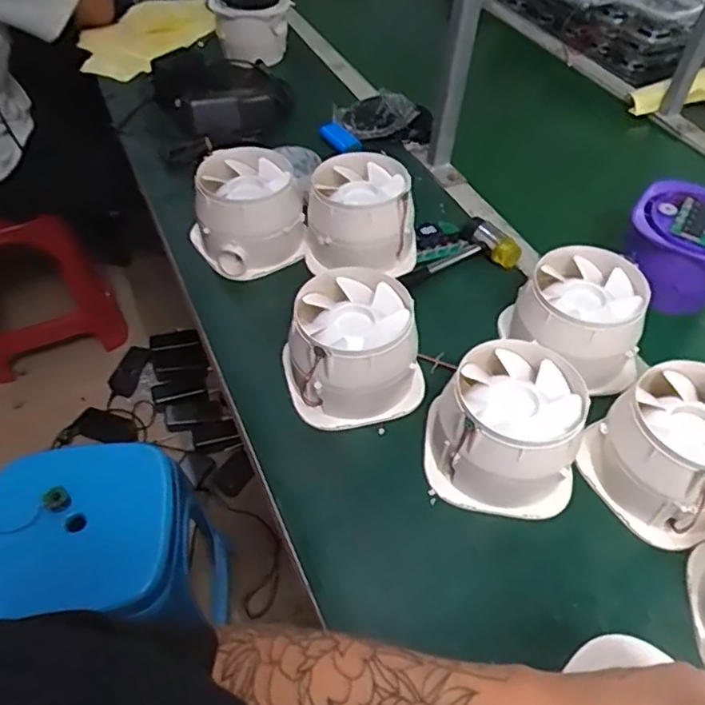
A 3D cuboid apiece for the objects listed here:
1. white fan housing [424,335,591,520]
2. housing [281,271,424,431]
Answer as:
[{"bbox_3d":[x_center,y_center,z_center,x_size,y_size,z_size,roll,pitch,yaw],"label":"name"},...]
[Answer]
[{"bbox_3d":[0.139,0.065,0.572,0.131,0.093,0.134,5,50,5],"label":"white fan housing"},{"bbox_3d":[-0.003,-0.002,0.625,0.126,0.103,0.124,0,50,0],"label":"housing"}]

